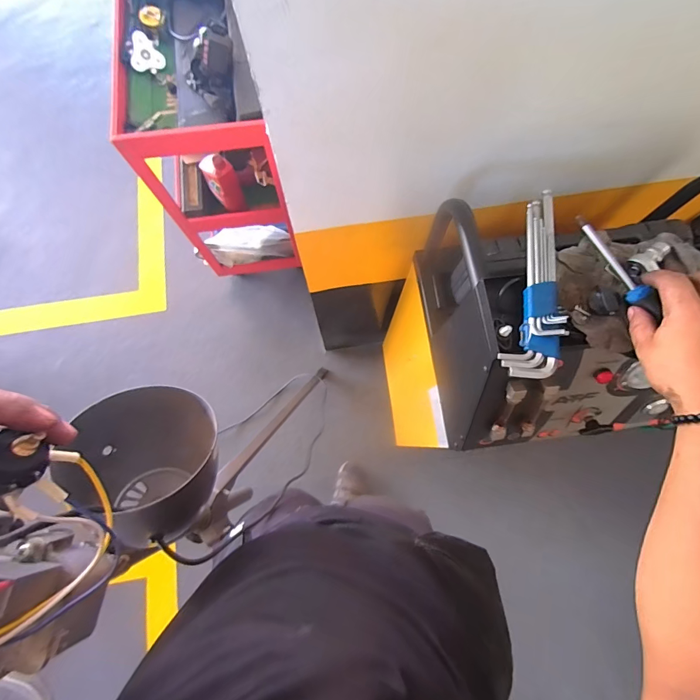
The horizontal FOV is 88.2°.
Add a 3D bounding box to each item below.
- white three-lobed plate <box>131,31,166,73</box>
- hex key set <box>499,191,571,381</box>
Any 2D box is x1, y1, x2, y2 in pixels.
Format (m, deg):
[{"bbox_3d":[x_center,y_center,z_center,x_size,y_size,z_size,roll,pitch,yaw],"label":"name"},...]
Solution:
[{"bbox_3d":[-0.468,-0.683,0.842,0.010,0.069,0.077,24,107,43],"label":"white three-lobed plate"},{"bbox_3d":[0.212,-0.077,0.393,0.054,0.029,0.221,15,76,3],"label":"hex key set"}]

